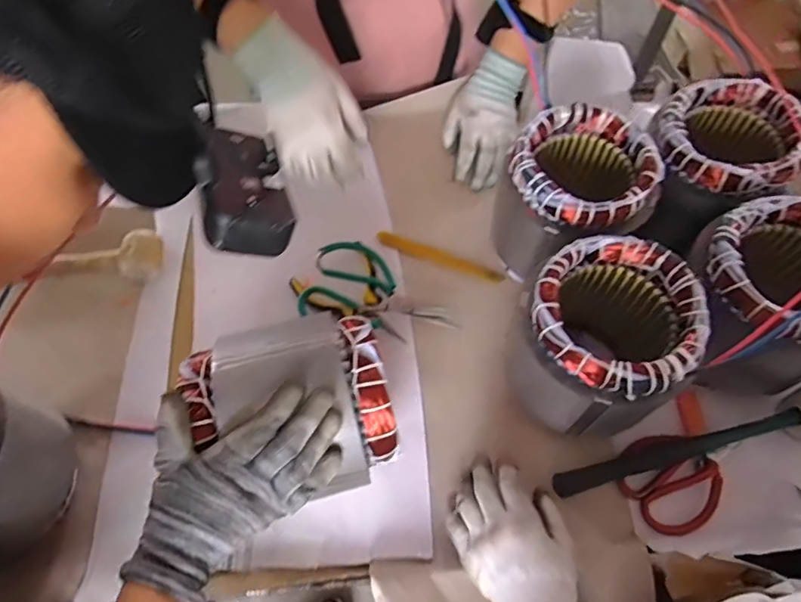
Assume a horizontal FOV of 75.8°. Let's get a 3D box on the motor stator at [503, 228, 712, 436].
[{"bbox_3d":[0.184,0.037,0.484,0.143,0.148,0.141,-35,67,-16],"label":"motor stator"}]

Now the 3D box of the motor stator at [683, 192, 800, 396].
[{"bbox_3d":[0.343,0.001,0.488,0.134,0.137,0.138,0,62,0],"label":"motor stator"}]

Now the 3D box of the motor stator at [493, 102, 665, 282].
[{"bbox_3d":[0.180,-0.105,0.557,0.141,0.140,0.138,0,62,0],"label":"motor stator"}]

